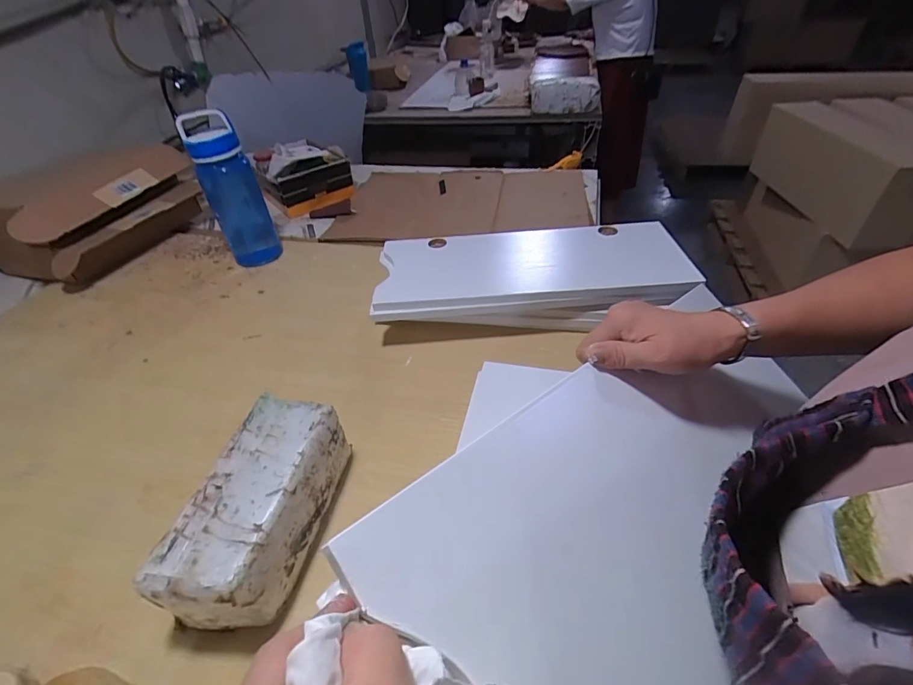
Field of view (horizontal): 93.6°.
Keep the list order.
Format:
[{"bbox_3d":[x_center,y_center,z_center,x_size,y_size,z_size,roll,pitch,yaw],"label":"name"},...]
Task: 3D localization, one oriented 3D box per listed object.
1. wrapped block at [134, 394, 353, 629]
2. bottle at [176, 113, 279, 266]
[{"bbox_3d":[-0.202,0.177,0.454,0.099,0.103,0.217,5,43,10],"label":"wrapped block"},{"bbox_3d":[-0.465,-0.311,0.900,0.107,0.291,0.083,-22,44,-19],"label":"bottle"}]

